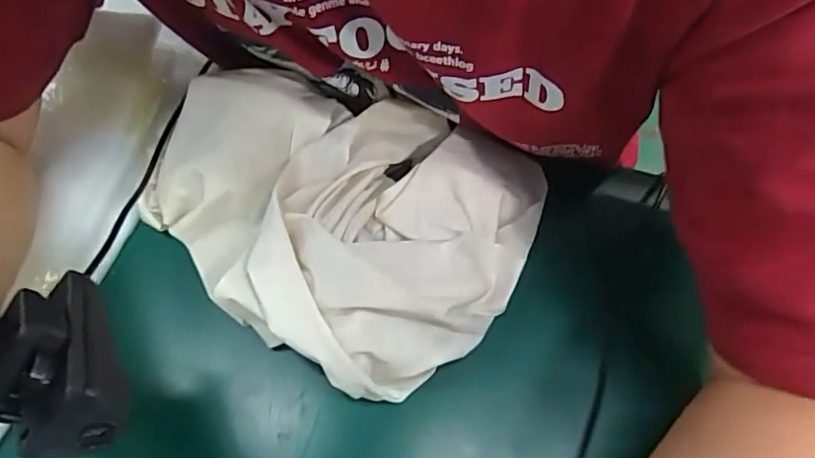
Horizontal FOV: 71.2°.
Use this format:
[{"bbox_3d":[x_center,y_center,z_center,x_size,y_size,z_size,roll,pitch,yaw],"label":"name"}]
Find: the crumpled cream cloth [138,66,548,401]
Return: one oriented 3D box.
[{"bbox_3d":[-0.040,-0.015,0.334,0.216,0.048,0.174,25,66,8],"label":"crumpled cream cloth"}]

